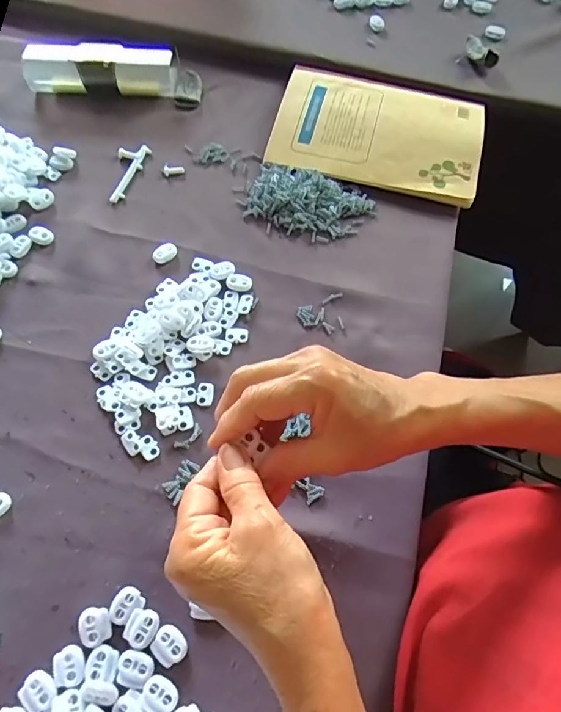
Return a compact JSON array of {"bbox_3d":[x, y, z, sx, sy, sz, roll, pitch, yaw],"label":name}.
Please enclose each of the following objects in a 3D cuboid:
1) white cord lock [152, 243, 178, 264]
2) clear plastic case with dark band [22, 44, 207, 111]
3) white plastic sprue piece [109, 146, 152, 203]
[{"bbox_3d":[-0.102,-0.091,0.429,0.022,0.007,0.014,-25,68,-12],"label":"white cord lock"},{"bbox_3d":[-0.176,-0.304,0.512,0.182,0.037,0.055,7,65,2],"label":"clear plastic case with dark band"},{"bbox_3d":[-0.154,-0.181,0.472,0.028,0.006,0.072,16,65,6],"label":"white plastic sprue piece"}]

